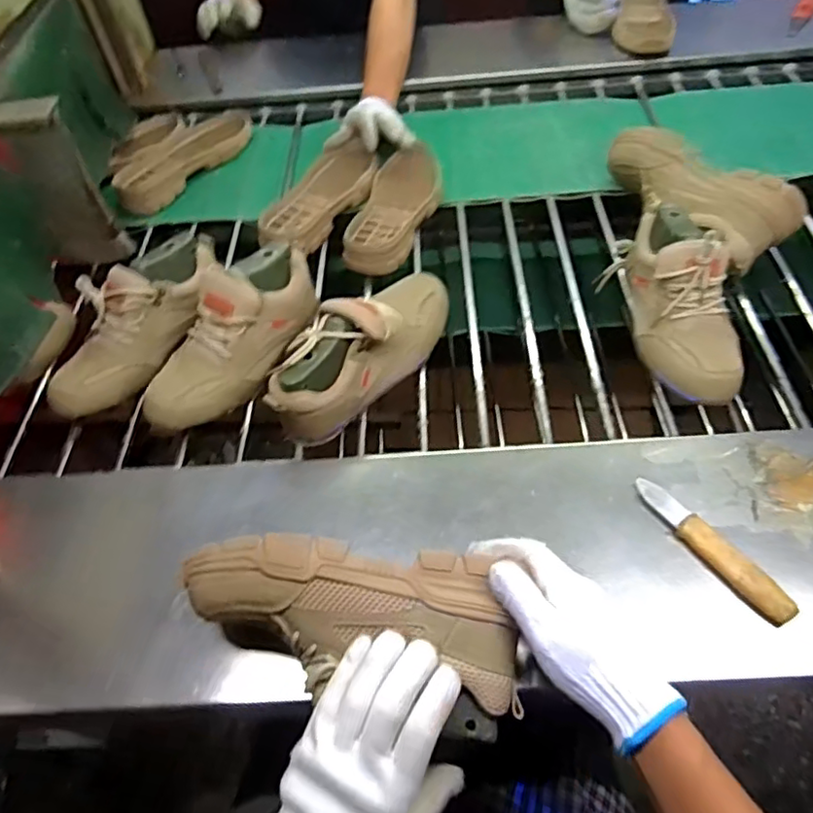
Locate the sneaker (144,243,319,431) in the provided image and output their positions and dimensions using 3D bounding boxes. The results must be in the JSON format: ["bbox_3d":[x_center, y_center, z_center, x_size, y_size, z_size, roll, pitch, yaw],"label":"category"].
[{"bbox_3d":[-0.212,-0.088,0.735,0.103,0.104,0.269,25,71,24],"label":"sneaker"}]

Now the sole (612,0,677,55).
[{"bbox_3d":[0.461,-0.756,1.169,0.107,0.045,0.299,12,56,13],"label":"sole"}]

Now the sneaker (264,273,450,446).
[{"bbox_3d":[-0.044,-0.077,0.697,0.097,0.093,0.266,23,59,20],"label":"sneaker"}]

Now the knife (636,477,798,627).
[{"bbox_3d":[0.274,0.126,0.555,0.025,0.022,0.163,-30,57,-17],"label":"knife"}]

